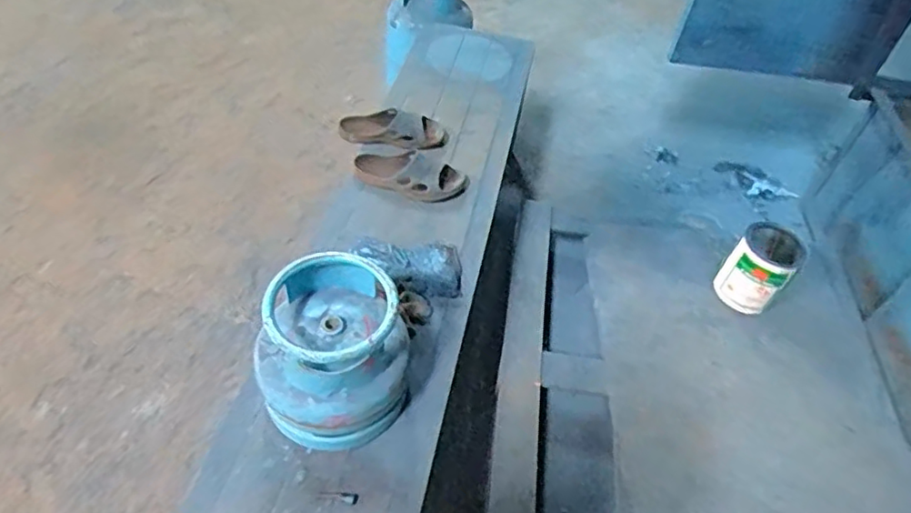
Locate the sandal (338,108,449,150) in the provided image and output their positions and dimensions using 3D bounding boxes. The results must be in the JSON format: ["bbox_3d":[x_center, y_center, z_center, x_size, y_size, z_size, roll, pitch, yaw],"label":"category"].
[{"bbox_3d":[-0.157,-0.306,1.557,0.276,0.071,0.115,3,49,-4],"label":"sandal"}]

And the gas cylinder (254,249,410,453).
[{"bbox_3d":[-0.206,0.158,1.007,0.223,0.252,0.224,-13,52,-17],"label":"gas cylinder"}]

